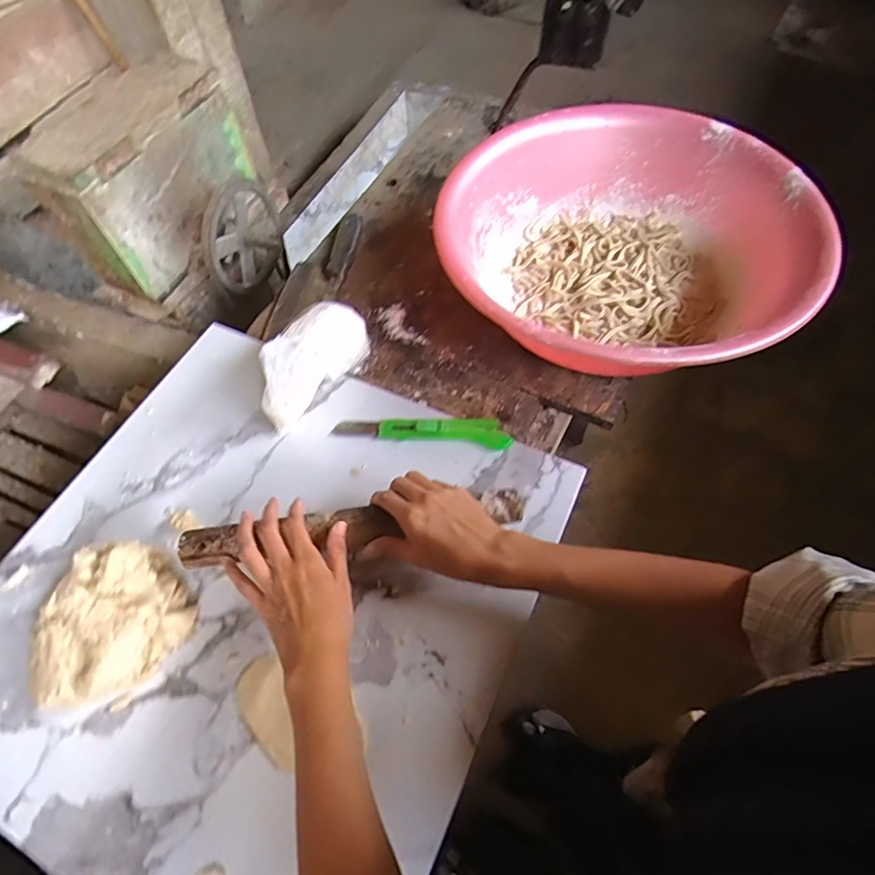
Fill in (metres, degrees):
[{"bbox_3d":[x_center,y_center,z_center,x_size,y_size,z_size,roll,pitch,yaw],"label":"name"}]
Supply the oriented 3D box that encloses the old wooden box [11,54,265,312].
[{"bbox_3d":[-0.492,-0.449,0.910,0.158,0.248,0.342,17,61,12],"label":"old wooden box"}]

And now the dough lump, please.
[{"bbox_3d":[-0.292,0.163,0.443,0.130,0.072,0.105,-31,63,-16],"label":"dough lump"}]

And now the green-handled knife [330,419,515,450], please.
[{"bbox_3d":[-0.017,-0.009,0.562,0.191,0.019,0.032,6,60,5],"label":"green-handled knife"}]

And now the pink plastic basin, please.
[{"bbox_3d":[0.213,-0.214,0.613,0.401,0.139,0.390,-1,59,2],"label":"pink plastic basin"}]

